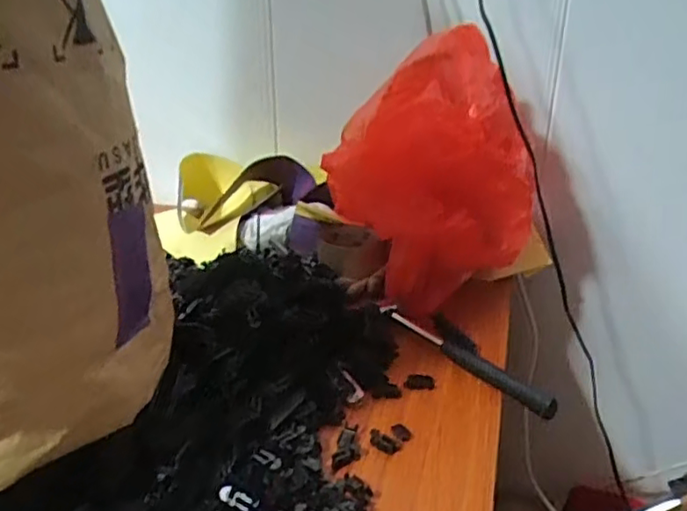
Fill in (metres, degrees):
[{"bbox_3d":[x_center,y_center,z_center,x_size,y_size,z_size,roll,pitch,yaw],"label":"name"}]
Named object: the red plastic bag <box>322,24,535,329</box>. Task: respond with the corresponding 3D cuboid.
[{"bbox_3d":[0.103,-0.078,0.742,0.244,0.331,0.157,-2,25,-5],"label":"red plastic bag"}]

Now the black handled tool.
[{"bbox_3d":[0.119,0.102,0.650,0.019,0.024,0.216,-20,32,-37],"label":"black handled tool"}]

